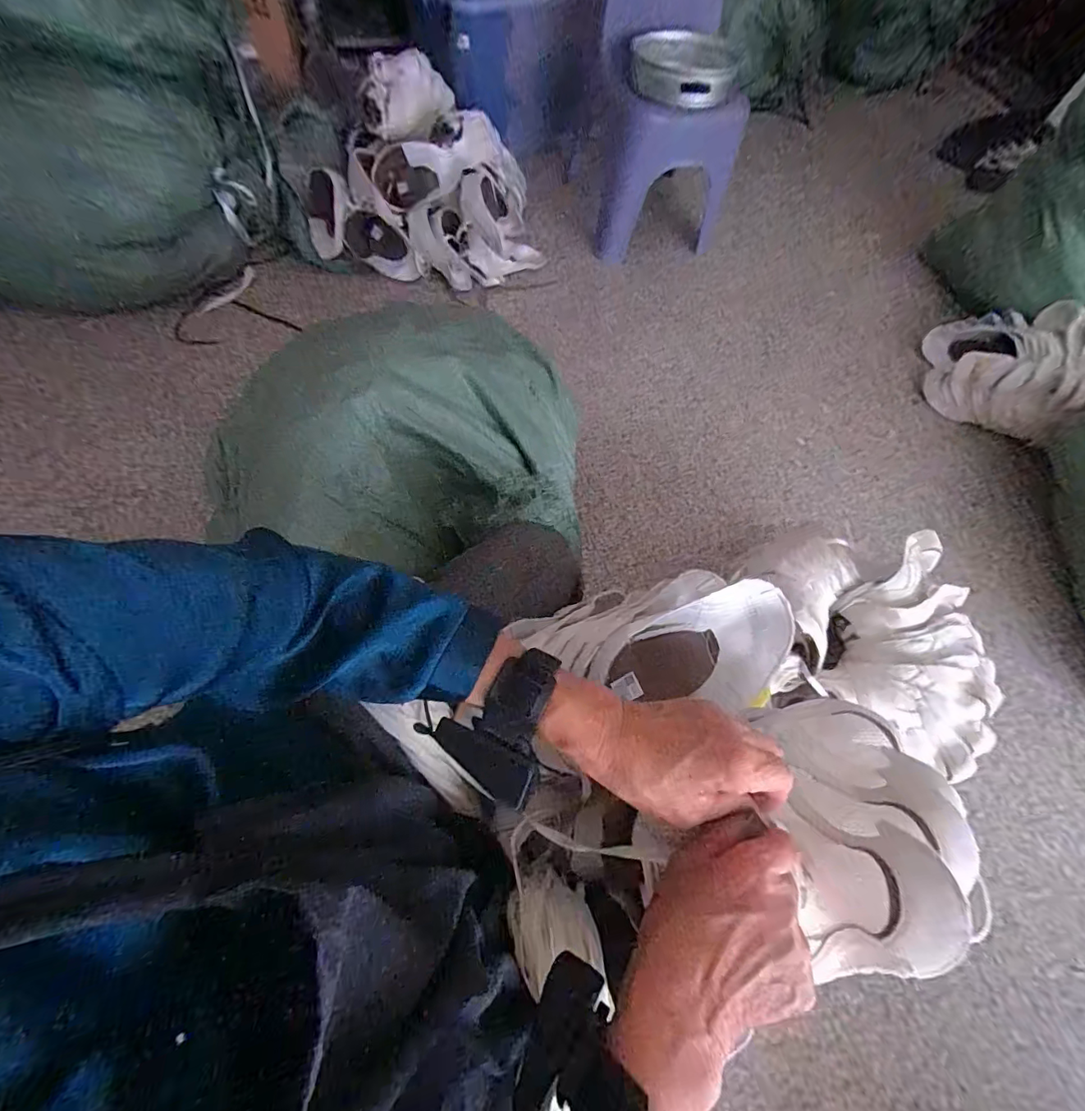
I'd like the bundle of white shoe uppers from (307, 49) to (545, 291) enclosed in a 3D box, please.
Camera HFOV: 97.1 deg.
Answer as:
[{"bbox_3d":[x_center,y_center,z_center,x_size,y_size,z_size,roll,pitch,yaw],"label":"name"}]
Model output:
[{"bbox_3d":[-0.328,-0.971,1.250,0.581,0.248,0.524,-9,68,-7],"label":"bundle of white shoe uppers"}]

